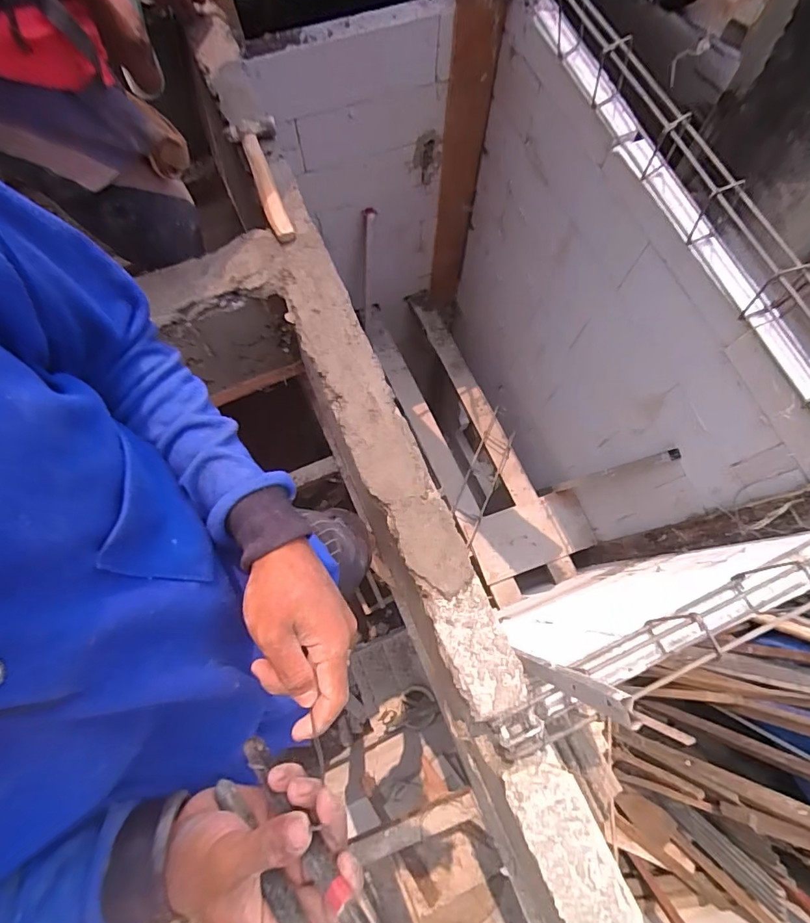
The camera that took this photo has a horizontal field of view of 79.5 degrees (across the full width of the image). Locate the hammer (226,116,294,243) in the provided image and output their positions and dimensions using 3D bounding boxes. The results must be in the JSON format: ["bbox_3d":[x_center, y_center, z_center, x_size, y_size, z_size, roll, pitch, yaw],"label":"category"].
[{"bbox_3d":[-0.275,-0.578,0.992,0.098,0.029,0.299,-21,75,-6],"label":"hammer"}]

